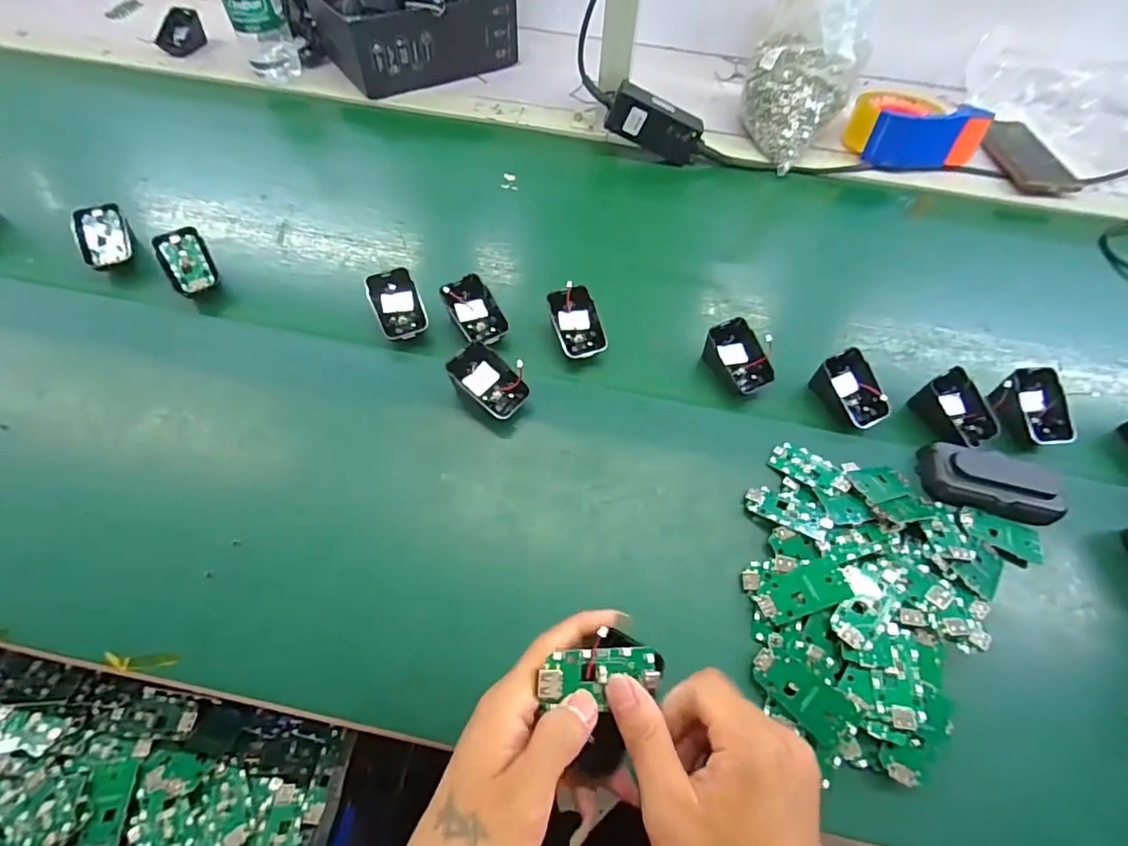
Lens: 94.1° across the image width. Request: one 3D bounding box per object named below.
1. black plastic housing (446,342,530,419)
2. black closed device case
[{"bbox_3d":[-0.065,-0.036,0.450,0.068,0.021,0.047,40,70,-9],"label":"black plastic housing"},{"bbox_3d":[0.357,0.054,0.437,0.104,0.033,0.047,14,59,8],"label":"black closed device case"}]

